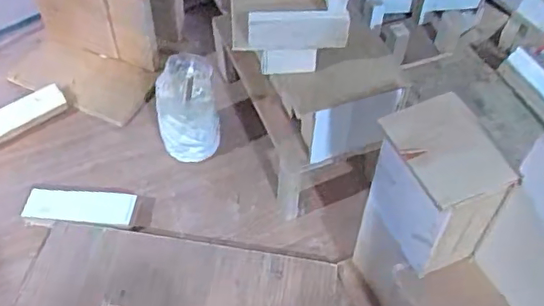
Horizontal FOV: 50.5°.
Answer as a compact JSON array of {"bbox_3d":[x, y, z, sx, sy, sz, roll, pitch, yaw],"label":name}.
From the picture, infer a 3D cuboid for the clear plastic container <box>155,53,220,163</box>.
[{"bbox_3d":[-0.093,-0.042,0.632,0.065,0.104,0.055,-6,52,-5],"label":"clear plastic container"}]

